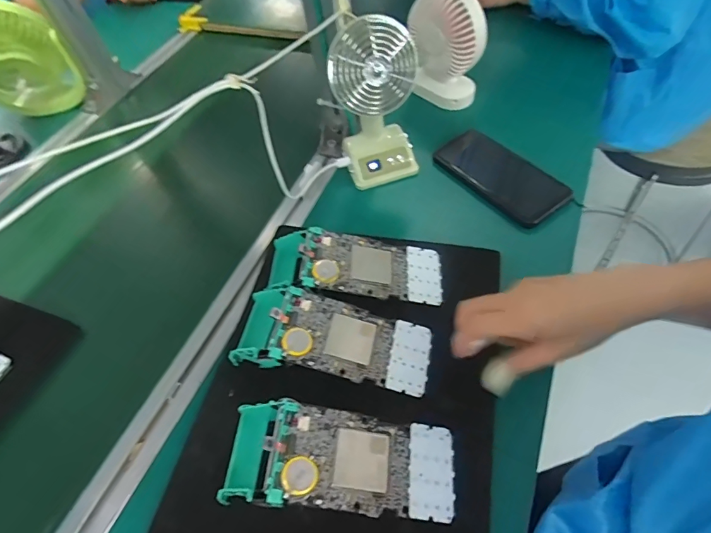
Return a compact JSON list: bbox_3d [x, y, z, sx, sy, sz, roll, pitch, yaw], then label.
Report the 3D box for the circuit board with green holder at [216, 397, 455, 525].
[{"bbox_3d":[-0.008,0.145,0.321,0.165,0.036,0.067,10,52,-5],"label":"circuit board with green holder"}]

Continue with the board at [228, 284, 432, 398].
[{"bbox_3d":[-0.016,0.064,0.381,0.165,0.036,0.073,13,53,-2],"label":"board"}]

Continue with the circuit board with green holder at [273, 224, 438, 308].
[{"bbox_3d":[0.000,0.000,0.422,0.169,0.045,0.070,0,52,5],"label":"circuit board with green holder"}]

